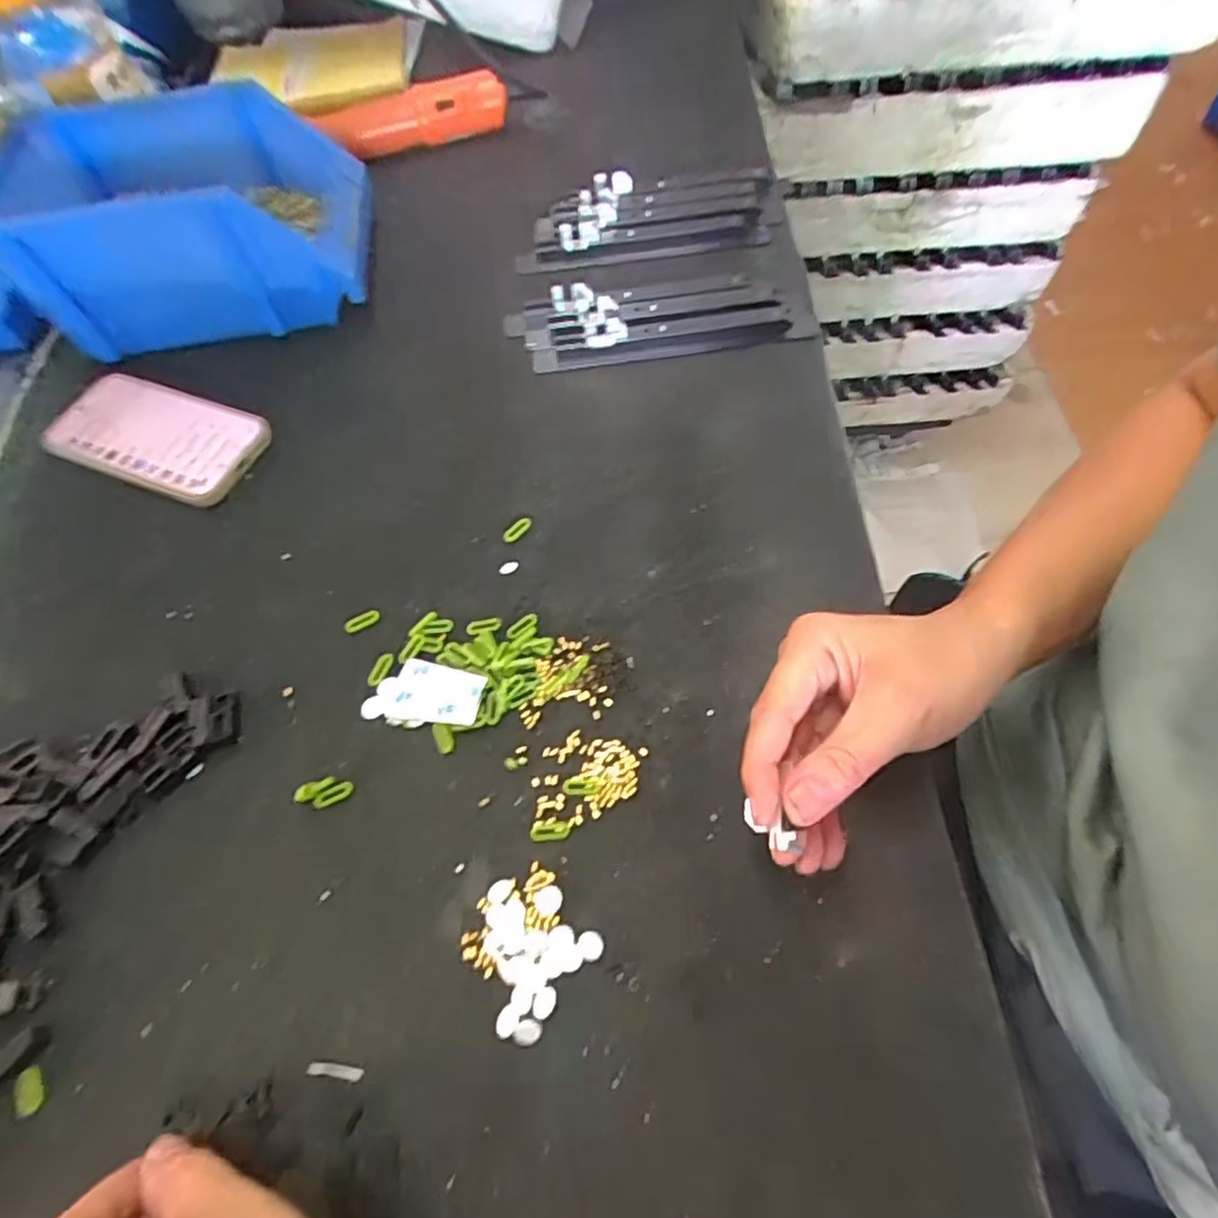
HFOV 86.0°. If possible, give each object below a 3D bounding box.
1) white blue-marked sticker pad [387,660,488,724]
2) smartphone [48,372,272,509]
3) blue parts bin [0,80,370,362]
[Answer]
[{"bbox_3d":[-0.099,0.048,0.371,0.053,0.005,0.035,9,64,8],"label":"white blue-marked sticker pad"},{"bbox_3d":[-0.326,-0.125,0.472,0.156,0.013,0.079,18,66,13],"label":"smartphone"},{"bbox_3d":[-0.326,-0.298,0.506,0.251,0.104,0.149,-9,63,-1],"label":"blue parts bin"}]

